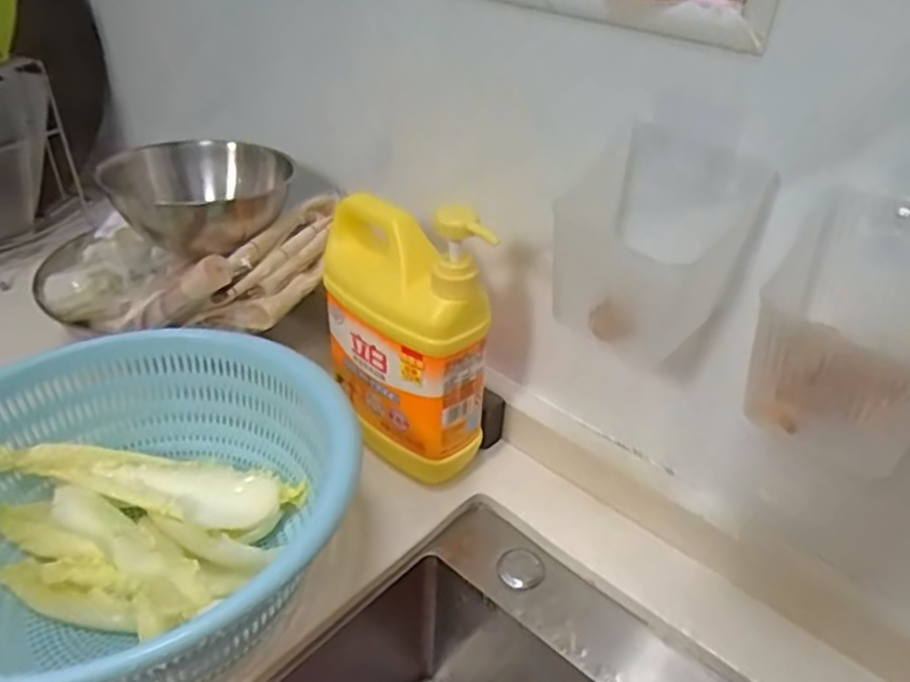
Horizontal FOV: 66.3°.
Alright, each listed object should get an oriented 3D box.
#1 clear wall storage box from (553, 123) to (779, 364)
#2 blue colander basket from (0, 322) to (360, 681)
[{"bbox_3d":[0.121,-0.059,0.432,0.098,0.112,0.084,28,43,31],"label":"clear wall storage box"},{"bbox_3d":[-0.211,0.124,0.476,0.282,0.147,0.292,-1,36,-5],"label":"blue colander basket"}]

